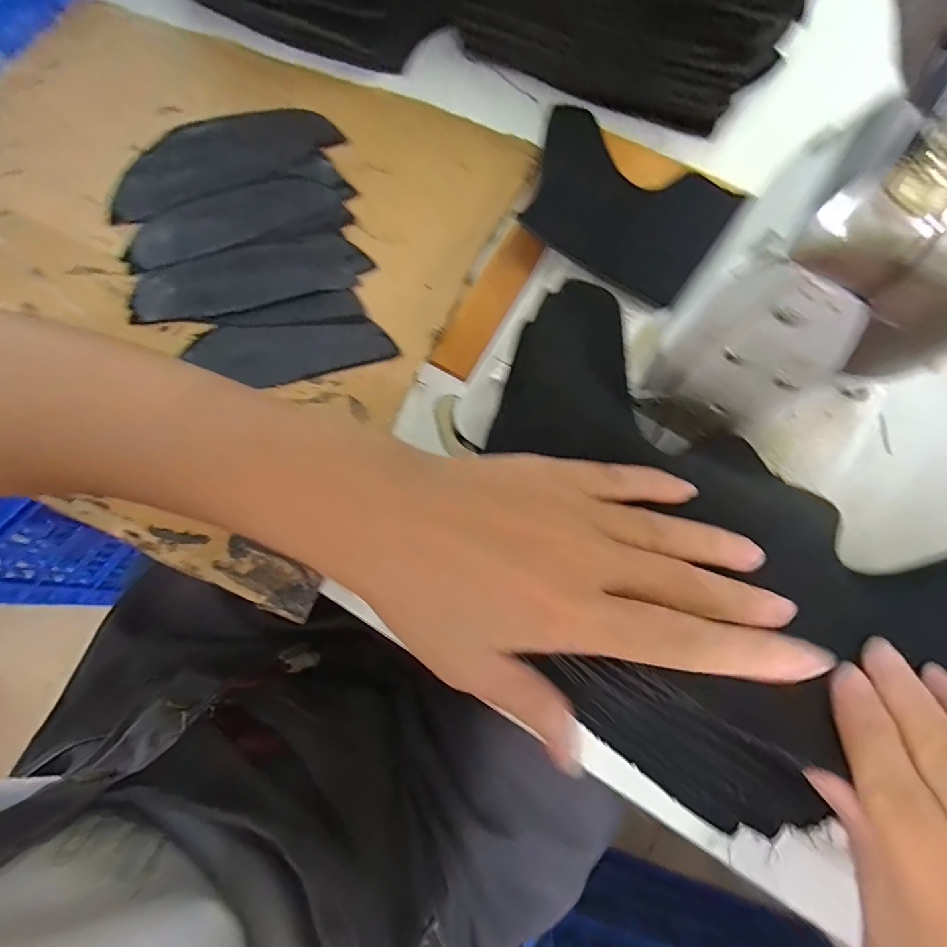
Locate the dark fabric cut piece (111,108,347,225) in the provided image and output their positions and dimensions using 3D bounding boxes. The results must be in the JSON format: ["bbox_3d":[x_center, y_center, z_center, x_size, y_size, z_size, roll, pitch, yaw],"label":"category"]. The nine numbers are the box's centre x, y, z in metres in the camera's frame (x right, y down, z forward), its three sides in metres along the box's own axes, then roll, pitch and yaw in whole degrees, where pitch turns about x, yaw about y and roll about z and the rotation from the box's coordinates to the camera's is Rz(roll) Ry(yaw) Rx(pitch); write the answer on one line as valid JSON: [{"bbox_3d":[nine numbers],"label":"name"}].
[{"bbox_3d":[-0.174,-0.208,0.329,0.143,0.011,0.059,-20,75,-6],"label":"dark fabric cut piece"}]

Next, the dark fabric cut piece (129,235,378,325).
[{"bbox_3d":[-0.142,-0.125,0.313,0.146,0.007,0.047,-13,74,-4],"label":"dark fabric cut piece"}]

